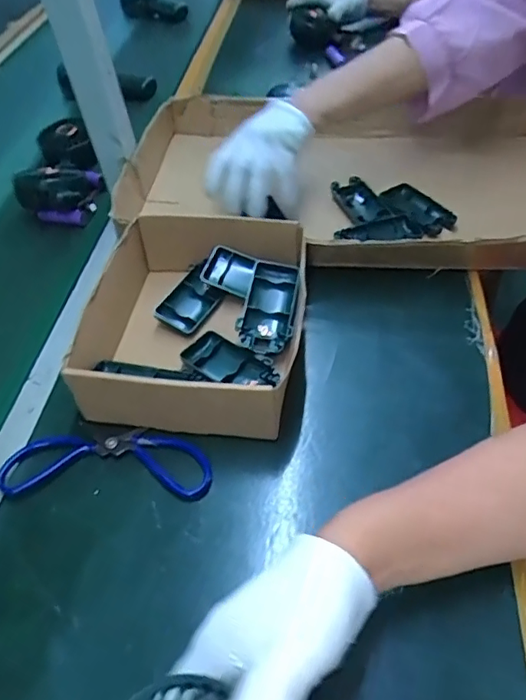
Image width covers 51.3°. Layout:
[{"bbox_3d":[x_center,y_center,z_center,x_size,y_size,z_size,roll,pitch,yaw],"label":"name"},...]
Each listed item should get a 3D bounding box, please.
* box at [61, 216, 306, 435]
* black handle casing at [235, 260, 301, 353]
[{"bbox_3d":[-0.060,-0.028,0.511,0.182,0.077,0.208,2,49,8],"label":"box"},{"bbox_3d":[0.007,-0.039,0.527,0.051,0.025,0.093,13,69,10],"label":"black handle casing"}]

